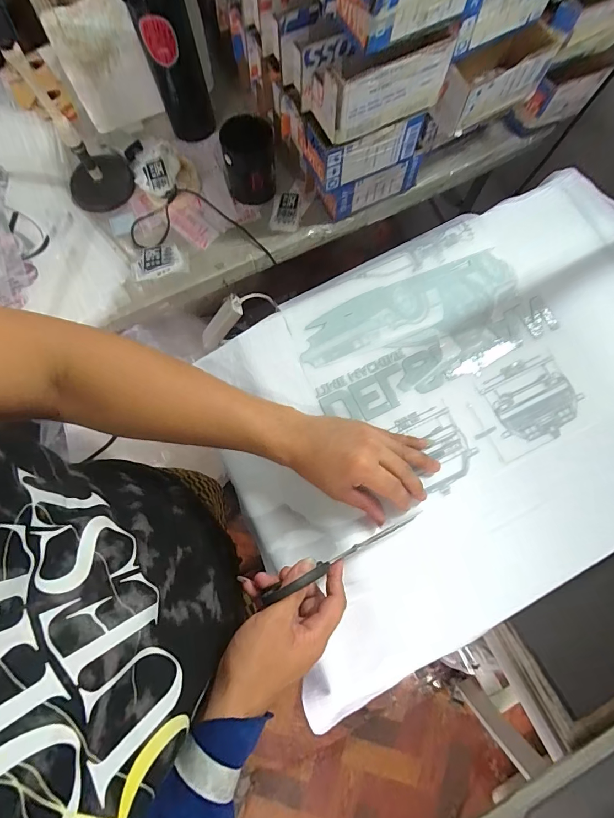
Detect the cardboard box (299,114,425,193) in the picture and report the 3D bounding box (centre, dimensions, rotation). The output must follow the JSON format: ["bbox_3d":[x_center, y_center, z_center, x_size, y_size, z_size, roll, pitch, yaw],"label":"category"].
[{"bbox_3d":[0.077,-0.374,0.538,0.146,0.076,0.068,-25,77,-5],"label":"cardboard box"}]

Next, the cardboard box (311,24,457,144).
[{"bbox_3d":[0.084,-0.395,0.459,0.154,0.083,0.070,-28,77,-6],"label":"cardboard box"}]

